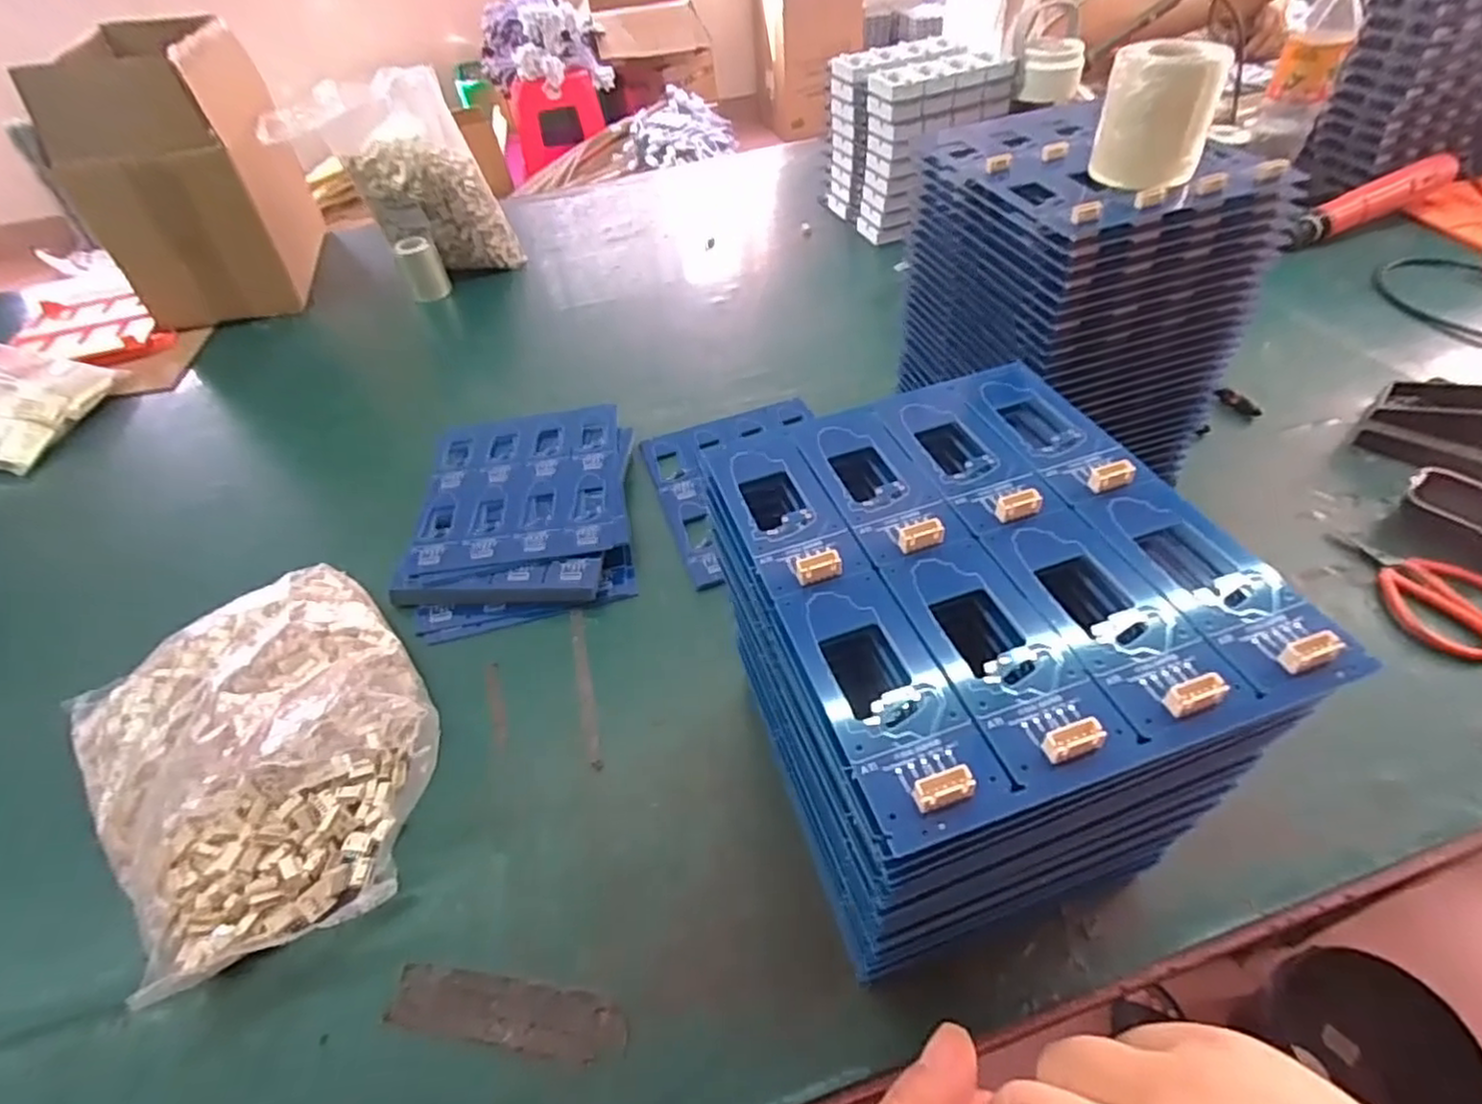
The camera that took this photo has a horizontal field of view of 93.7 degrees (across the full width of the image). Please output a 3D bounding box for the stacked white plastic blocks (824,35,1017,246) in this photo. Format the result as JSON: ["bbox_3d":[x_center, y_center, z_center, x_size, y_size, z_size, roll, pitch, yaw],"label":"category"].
[{"bbox_3d":[0.217,-0.533,0.891,0.165,0.173,0.167,-23,50,-14],"label":"stacked white plastic blocks"}]

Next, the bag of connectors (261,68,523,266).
[{"bbox_3d":[-0.391,-0.414,0.817,0.209,0.229,0.072,-34,53,-22],"label":"bag of connectors"}]

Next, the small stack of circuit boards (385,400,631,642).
[{"bbox_3d":[-0.181,-0.039,0.590,0.174,0.030,0.232,-8,48,0],"label":"small stack of circuit boards"}]

